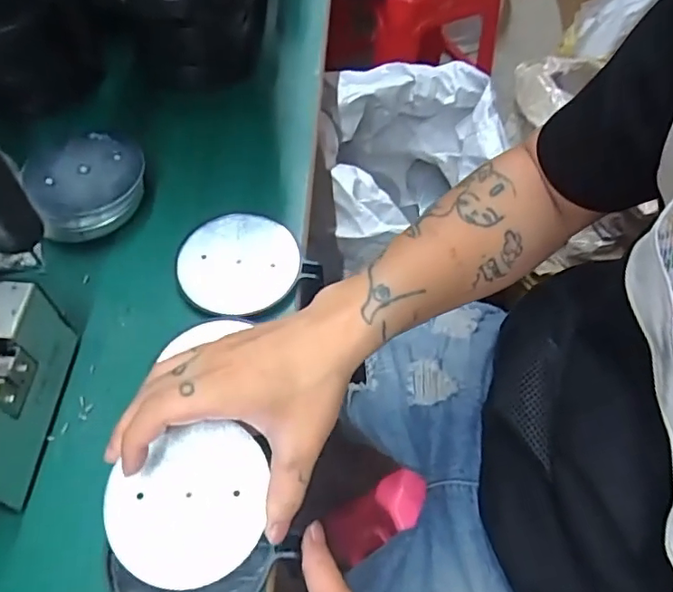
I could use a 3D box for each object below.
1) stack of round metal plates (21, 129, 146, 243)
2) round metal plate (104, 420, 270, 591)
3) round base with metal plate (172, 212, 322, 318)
[{"bbox_3d":[-0.205,-0.091,0.462,0.095,0.042,0.092,-25,62,-15],"label":"stack of round metal plates"},{"bbox_3d":[-0.087,0.119,0.319,0.090,0.011,0.086,0,58,-1],"label":"round metal plate"},{"bbox_3d":[-0.077,-0.026,0.438,0.096,0.013,0.093,0,58,-1],"label":"round base with metal plate"}]

